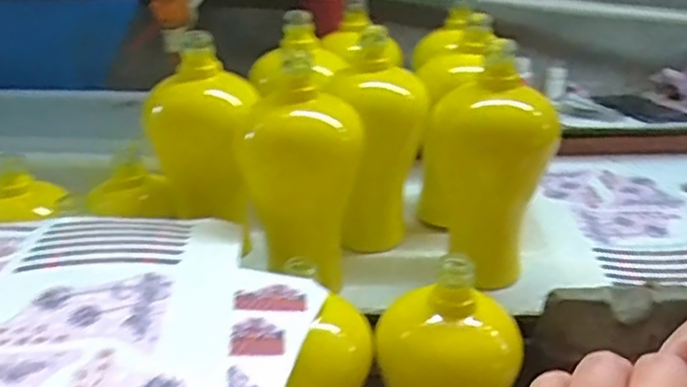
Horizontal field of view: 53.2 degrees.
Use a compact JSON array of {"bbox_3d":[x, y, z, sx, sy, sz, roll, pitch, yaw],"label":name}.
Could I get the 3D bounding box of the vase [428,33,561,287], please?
[{"bbox_3d":[0.126,-0.021,0.603,0.100,0.202,0.096,4,29,6],"label":"vase"}]

